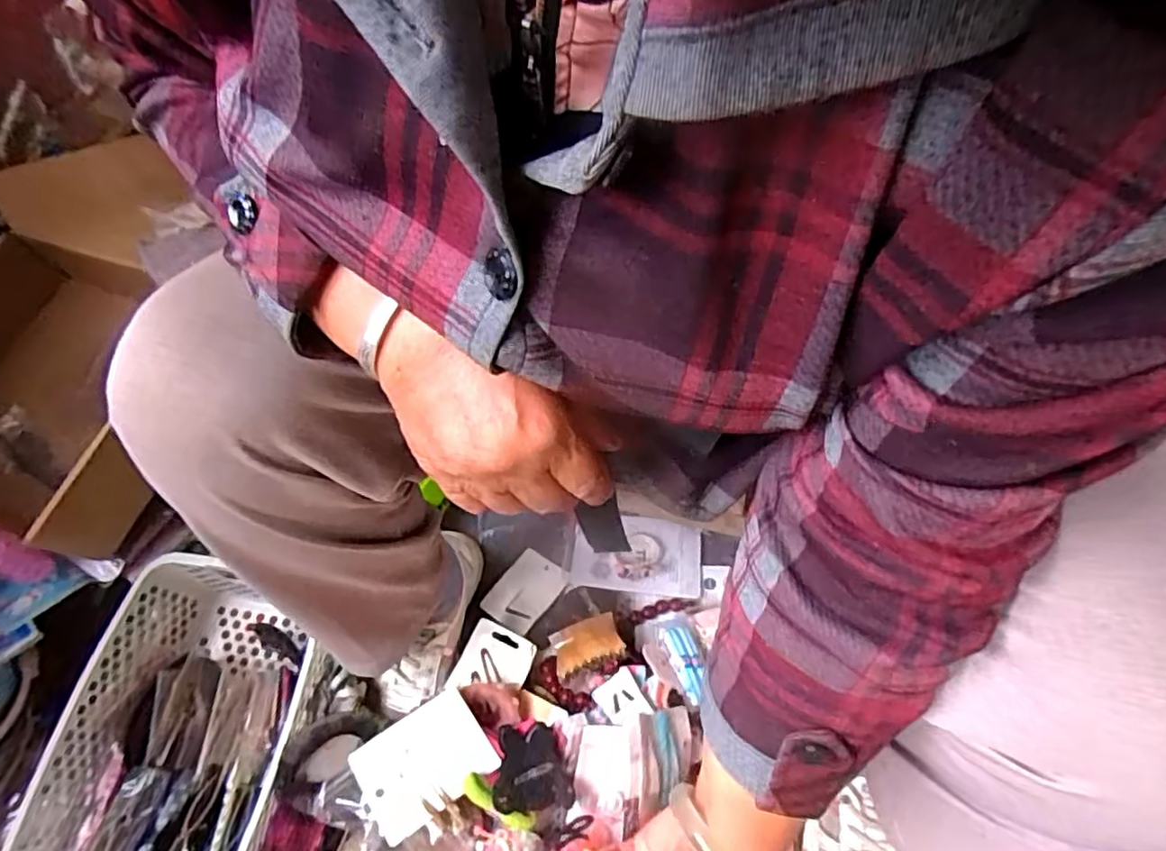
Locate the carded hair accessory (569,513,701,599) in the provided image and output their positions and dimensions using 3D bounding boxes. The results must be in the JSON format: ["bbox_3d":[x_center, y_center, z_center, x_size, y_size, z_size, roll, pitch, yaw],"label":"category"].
[{"bbox_3d":[0.059,0.141,0.714,0.139,0.017,0.090,5,59,5],"label":"carded hair accessory"}]

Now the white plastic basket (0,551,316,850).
[{"bbox_3d":[-0.357,0.289,0.595,0.203,0.087,0.298,7,59,7],"label":"white plastic basket"}]

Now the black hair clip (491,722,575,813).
[{"bbox_3d":[-0.042,0.283,0.534,0.062,0.013,0.063,5,52,-16],"label":"black hair clip"}]

